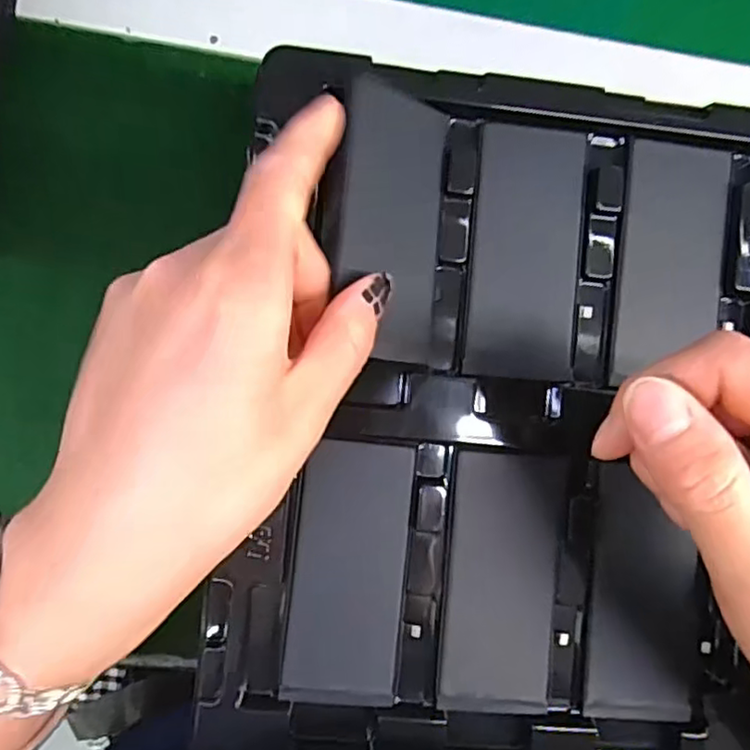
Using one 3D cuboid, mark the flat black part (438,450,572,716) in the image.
[{"bbox_3d":[0.049,0.080,0.246,0.044,0.004,0.099,5,90,-5],"label":"flat black part"}]

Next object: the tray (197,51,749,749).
[{"bbox_3d":[0.053,0.023,0.240,0.209,0.024,0.271,6,90,-5],"label":"tray"}]

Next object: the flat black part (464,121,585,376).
[{"bbox_3d":[0.060,-0.048,0.248,0.043,0.004,0.098,4,90,-5],"label":"flat black part"}]

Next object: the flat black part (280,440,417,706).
[{"bbox_3d":[-0.010,0.076,0.244,0.044,0.004,0.098,5,90,-5],"label":"flat black part"}]

